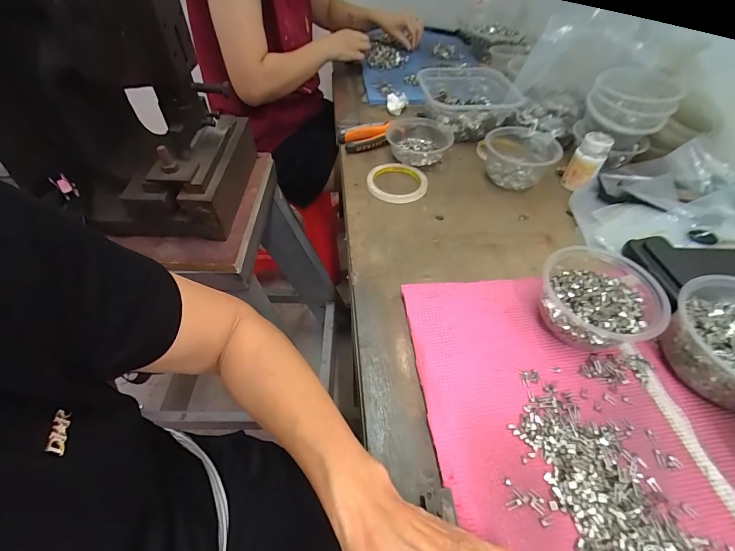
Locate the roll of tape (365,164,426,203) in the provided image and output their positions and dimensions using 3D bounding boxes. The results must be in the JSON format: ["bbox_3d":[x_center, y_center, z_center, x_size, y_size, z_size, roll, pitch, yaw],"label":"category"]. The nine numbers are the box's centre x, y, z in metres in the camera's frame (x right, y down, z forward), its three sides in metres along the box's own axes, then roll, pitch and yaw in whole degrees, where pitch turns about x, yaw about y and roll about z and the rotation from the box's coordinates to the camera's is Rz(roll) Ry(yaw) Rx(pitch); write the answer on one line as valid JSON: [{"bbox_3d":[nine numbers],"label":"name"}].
[{"bbox_3d":[0.049,-0.153,0.574,0.096,0.017,0.093,-1,50,1],"label":"roll of tape"}]

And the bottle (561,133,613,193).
[{"bbox_3d":[0.348,-0.181,0.552,0.045,0.078,0.046,29,55,22],"label":"bottle"}]

